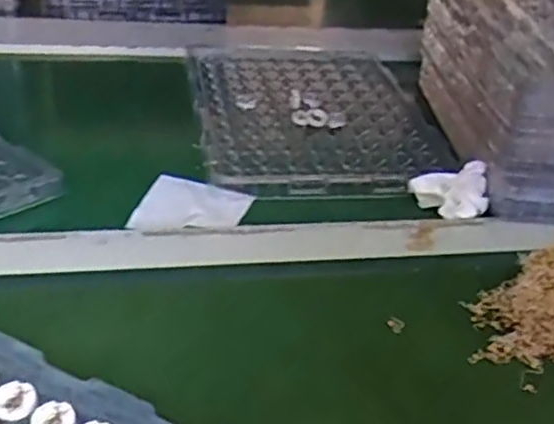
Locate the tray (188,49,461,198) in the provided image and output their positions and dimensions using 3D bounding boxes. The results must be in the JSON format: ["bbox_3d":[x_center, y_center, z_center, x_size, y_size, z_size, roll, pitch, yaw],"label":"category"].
[{"bbox_3d":[0.039,-0.117,0.776,0.253,0.015,0.346,0,34,-12],"label":"tray"}]

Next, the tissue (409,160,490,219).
[{"bbox_3d":[0.163,-0.023,0.624,0.062,0.030,0.053,-8,37,-22],"label":"tissue"}]

